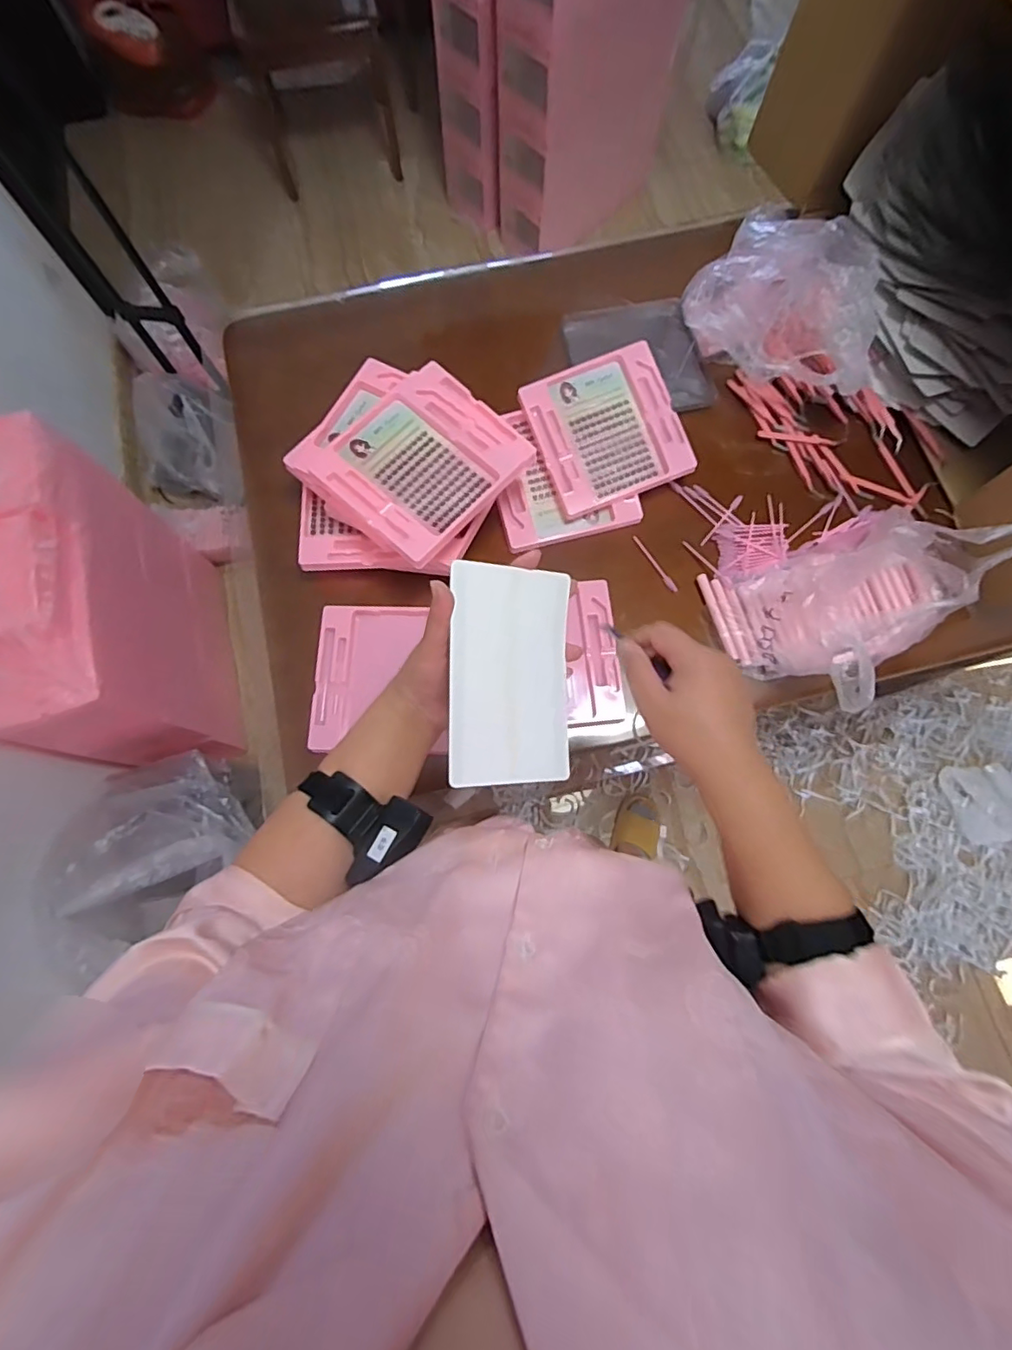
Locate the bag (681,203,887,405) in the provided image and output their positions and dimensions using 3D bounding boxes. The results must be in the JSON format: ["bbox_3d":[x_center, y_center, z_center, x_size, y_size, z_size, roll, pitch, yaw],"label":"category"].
[{"bbox_3d":[0.388,-0.497,0.765,0.274,0.136,0.176,29,77,8],"label":"bag"}]

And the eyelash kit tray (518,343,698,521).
[{"bbox_3d":[0.136,-0.335,0.763,0.182,0.018,0.193,-21,87,0],"label":"eyelash kit tray"}]

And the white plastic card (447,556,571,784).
[{"bbox_3d":[0.005,0.000,0.452,0.105,0.007,0.173,3,86,-28],"label":"white plastic card"}]

